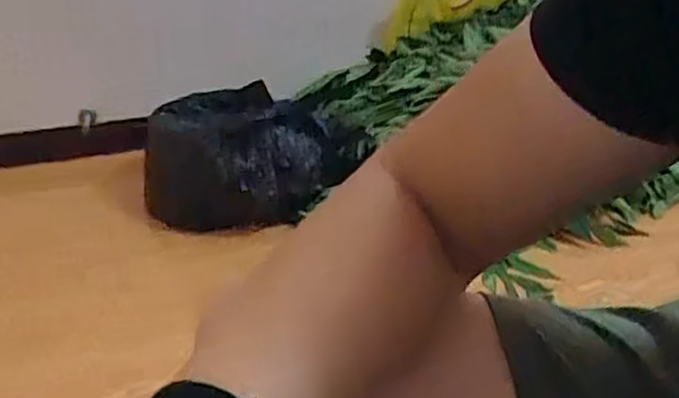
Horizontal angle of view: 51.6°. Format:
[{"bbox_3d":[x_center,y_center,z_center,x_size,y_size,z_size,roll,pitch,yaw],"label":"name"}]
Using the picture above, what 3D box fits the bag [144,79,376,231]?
[{"bbox_3d":[-0.160,-0.091,1.404,0.436,0.209,0.194,-8,31,-15],"label":"bag"}]

